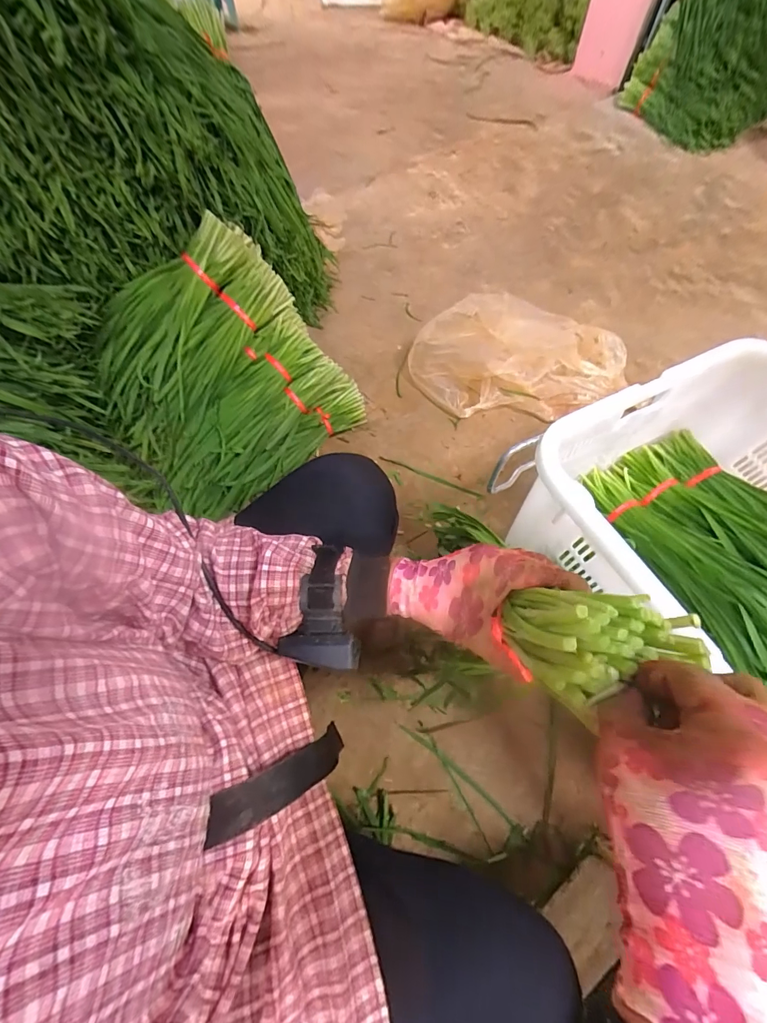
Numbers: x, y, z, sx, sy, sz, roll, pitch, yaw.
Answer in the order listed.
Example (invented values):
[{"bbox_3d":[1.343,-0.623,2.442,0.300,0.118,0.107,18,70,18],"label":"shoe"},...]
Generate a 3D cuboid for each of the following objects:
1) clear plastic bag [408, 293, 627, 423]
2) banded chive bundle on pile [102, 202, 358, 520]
[{"bbox_3d":[0.338,-0.383,1.023,0.464,0.151,0.340,-26,65,-14],"label":"clear plastic bag"},{"bbox_3d":[-0.318,-0.267,0.831,0.451,0.093,0.455,-40,107,-10],"label":"banded chive bundle on pile"}]

